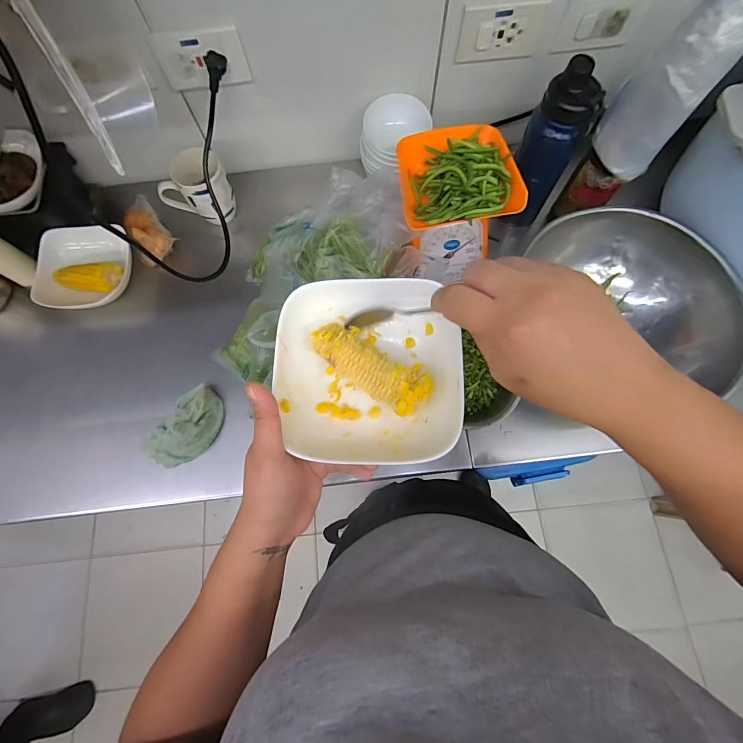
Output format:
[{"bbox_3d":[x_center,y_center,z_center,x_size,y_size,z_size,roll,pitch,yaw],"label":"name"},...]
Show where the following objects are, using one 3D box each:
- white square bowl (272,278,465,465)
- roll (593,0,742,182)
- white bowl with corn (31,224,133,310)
[{"bbox_3d":[-0.003,-0.003,0.306,0.145,0.046,0.153,0,73,1],"label":"white square bowl"},{"bbox_3d":[0.362,-0.350,0.431,0.085,0.209,0.083,43,79,12],"label":"roll"},{"bbox_3d":[-0.484,-0.180,0.623,0.141,0.066,0.139,0,73,1],"label":"white bowl with corn"}]

